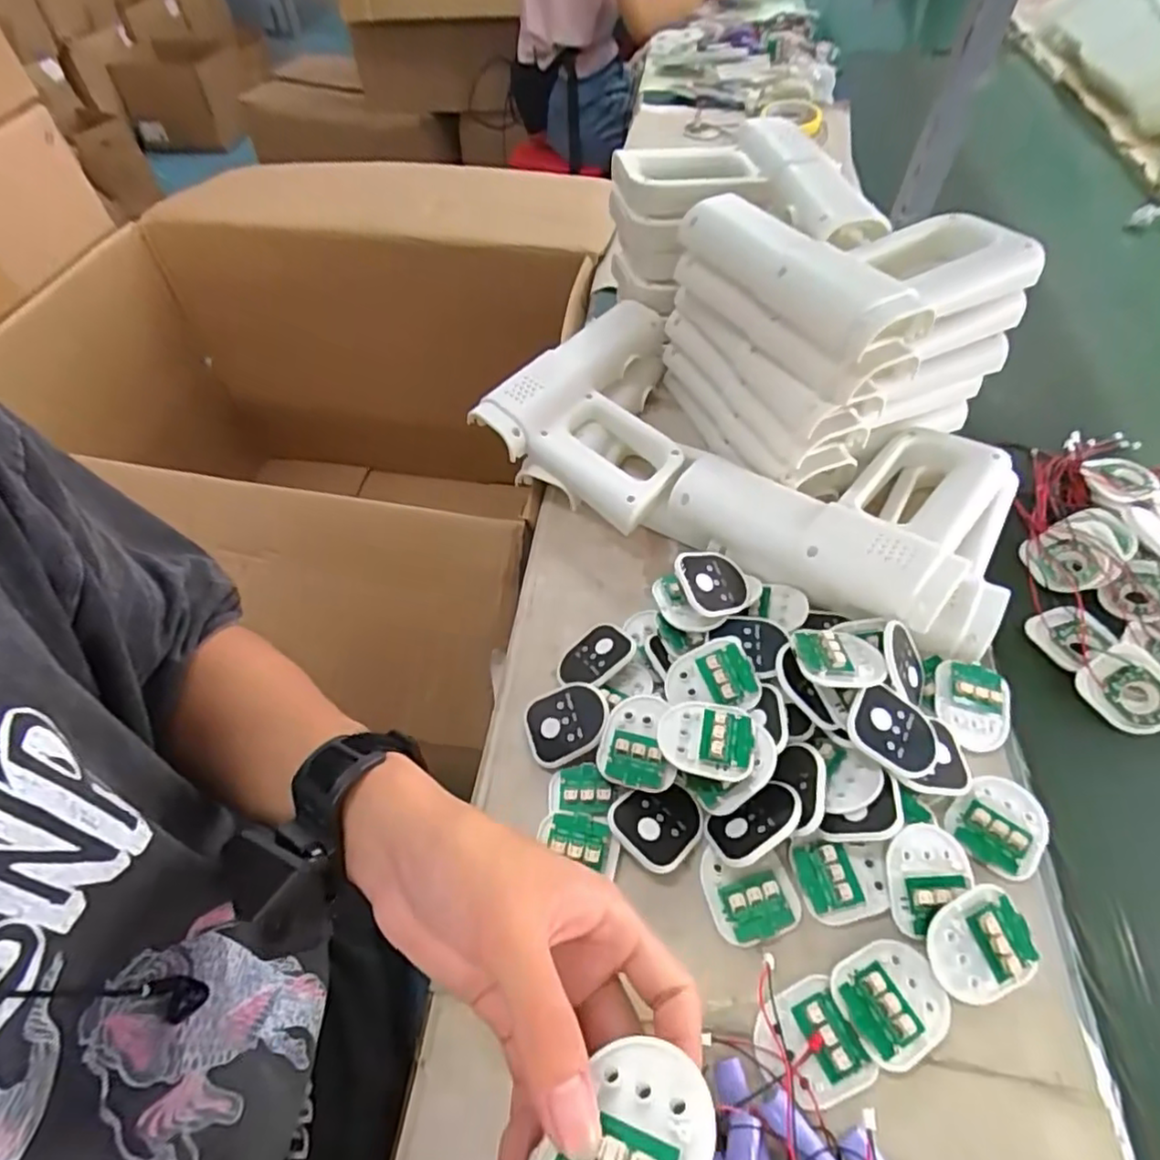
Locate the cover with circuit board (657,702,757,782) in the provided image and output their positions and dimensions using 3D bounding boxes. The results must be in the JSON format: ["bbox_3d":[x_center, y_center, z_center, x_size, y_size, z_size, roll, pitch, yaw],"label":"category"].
[{"bbox_3d":[0.077,0.095,0.394,0.056,0.014,0.047,8,53,9],"label":"cover with circuit board"}]

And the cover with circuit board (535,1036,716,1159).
[{"bbox_3d":[0.016,0.168,0.194,0.044,0.010,0.055,5,30,36],"label":"cover with circuit board"}]

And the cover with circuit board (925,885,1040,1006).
[{"bbox_3d":[0.213,0.194,0.343,0.055,0.007,0.048,-21,75,-6],"label":"cover with circuit board"}]

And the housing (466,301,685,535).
[{"bbox_3d":[0.035,-0.152,0.568,0.178,0.052,0.201,35,61,26],"label":"housing"}]

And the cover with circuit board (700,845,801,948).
[{"bbox_3d":[0.099,0.178,0.371,0.051,0.009,0.050,-8,52,-4],"label":"cover with circuit board"}]

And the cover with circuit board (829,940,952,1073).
[{"bbox_3d":[0.162,0.217,0.337,0.056,0.014,0.049,-24,55,-15],"label":"cover with circuit board"}]

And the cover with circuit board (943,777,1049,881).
[{"bbox_3d":[0.252,0.145,0.387,0.058,0.013,0.047,-33,58,-21],"label":"cover with circuit board"}]

